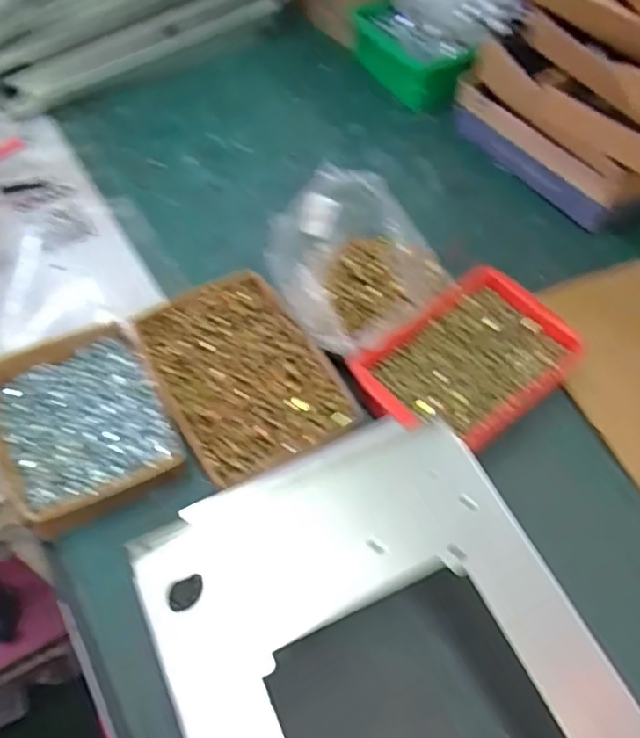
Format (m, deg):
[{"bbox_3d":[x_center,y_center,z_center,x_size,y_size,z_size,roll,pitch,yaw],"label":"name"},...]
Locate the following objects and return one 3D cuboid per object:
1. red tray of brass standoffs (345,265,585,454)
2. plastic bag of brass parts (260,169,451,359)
[{"bbox_3d":[0.143,-0.010,0.605,0.192,0.030,0.139,-34,63,-23],"label":"red tray of brass standoffs"},{"bbox_3d":[0.035,-0.108,0.635,0.163,0.091,0.160,-30,60,-19],"label":"plastic bag of brass parts"}]

